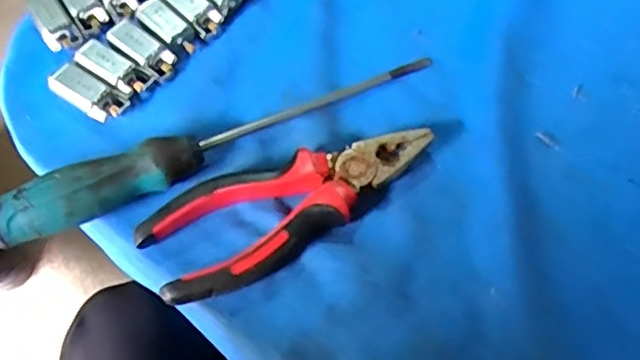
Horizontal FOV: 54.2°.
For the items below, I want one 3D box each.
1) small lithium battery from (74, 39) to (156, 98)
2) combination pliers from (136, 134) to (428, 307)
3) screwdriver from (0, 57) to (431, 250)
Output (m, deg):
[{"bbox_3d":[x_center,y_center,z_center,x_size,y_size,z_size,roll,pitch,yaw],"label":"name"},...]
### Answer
[{"bbox_3d":[-0.120,-0.063,0.359,0.045,0.009,0.020,28,66,13],"label":"small lithium battery"},{"bbox_3d":[-0.014,0.011,0.323,0.152,0.018,0.052,-26,66,-13],"label":"combination pliers"},{"bbox_3d":[-0.065,-0.017,0.330,0.217,0.029,0.028,-24,66,-12],"label":"screwdriver"}]

